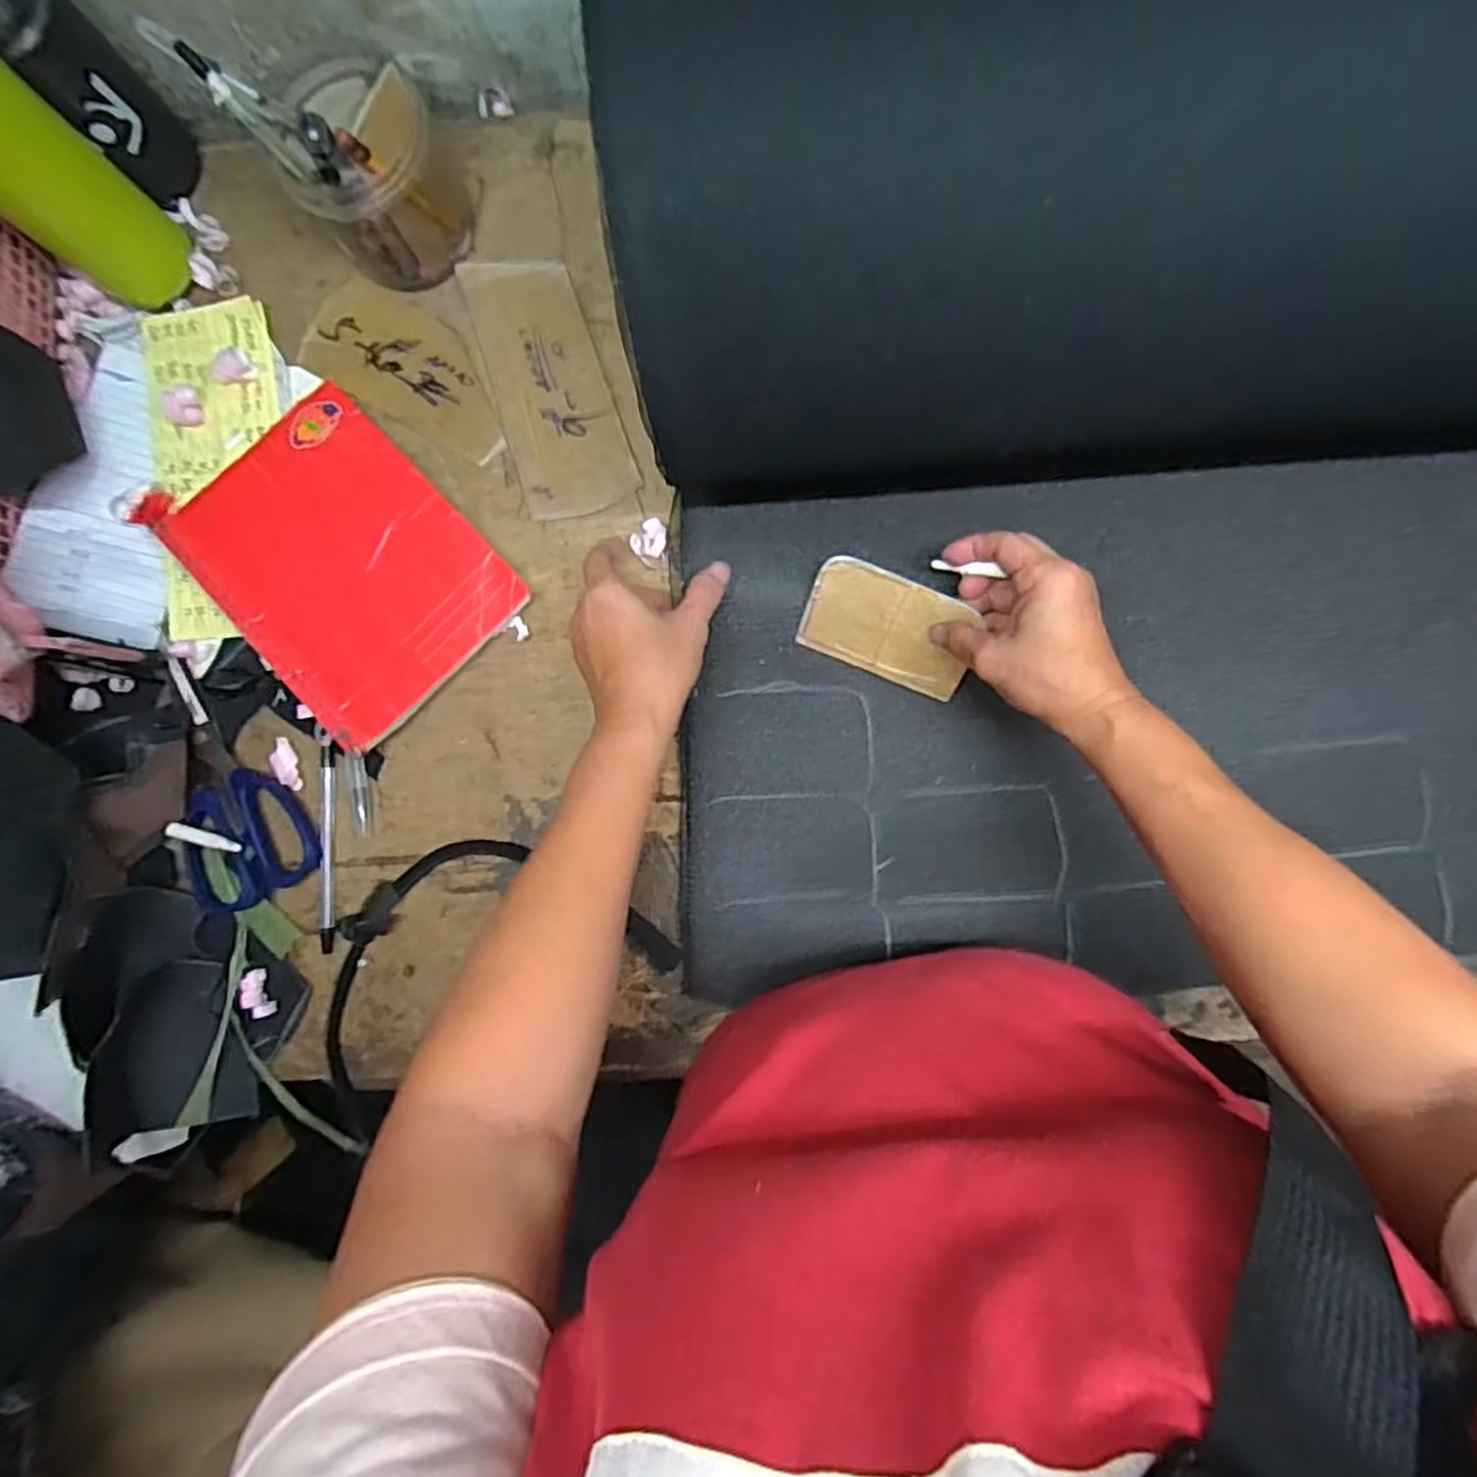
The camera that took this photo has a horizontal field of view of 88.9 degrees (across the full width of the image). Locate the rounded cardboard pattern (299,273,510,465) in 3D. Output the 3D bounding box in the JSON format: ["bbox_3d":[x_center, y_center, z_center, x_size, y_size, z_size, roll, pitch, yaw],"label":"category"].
[{"bbox_3d":[-0.210,-0.238,0.487,0.143,0.005,0.072,27,91,3],"label":"rounded cardboard pattern"}]

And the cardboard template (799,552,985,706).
[{"bbox_3d":[0.089,-0.065,0.446,0.100,0.005,0.059,22,115,2],"label":"cardboard template"}]

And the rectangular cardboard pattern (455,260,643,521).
[{"bbox_3d":[-0.121,-0.225,0.480,0.072,0.007,0.165,-19,92,3],"label":"rectangular cardboard pattern"}]

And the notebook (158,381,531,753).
[{"bbox_3d":[-0.244,-0.109,0.464,0.144,0.012,0.194,-43,86,-3],"label":"notebook"}]

